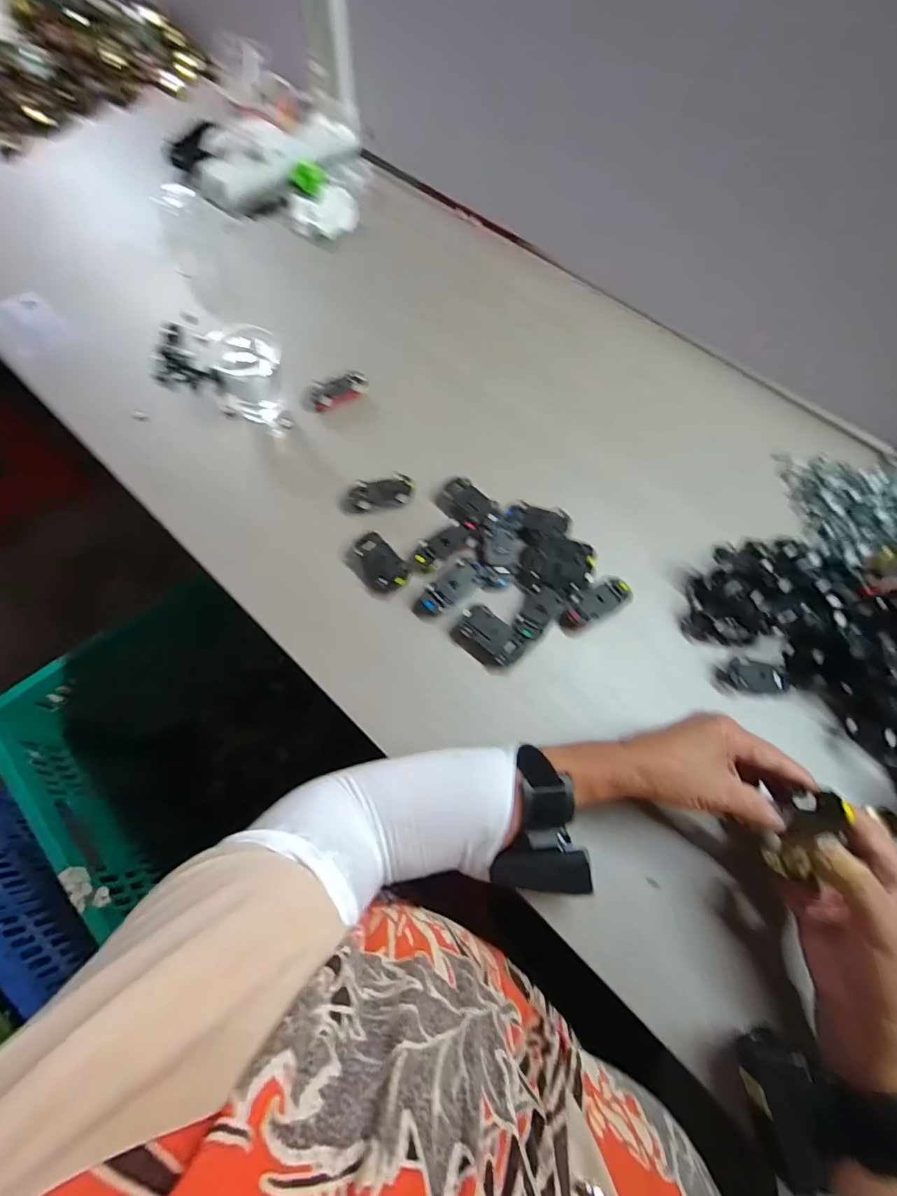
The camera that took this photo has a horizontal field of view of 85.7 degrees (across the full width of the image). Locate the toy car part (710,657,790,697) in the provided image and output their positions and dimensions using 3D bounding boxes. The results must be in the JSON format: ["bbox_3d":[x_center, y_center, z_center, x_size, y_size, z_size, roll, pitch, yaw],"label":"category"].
[{"bbox_3d":[0.277,0.073,0.444,0.064,0.015,0.031,-1,66,-4],"label":"toy car part"}]

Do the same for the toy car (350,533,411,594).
[{"bbox_3d":[-0.064,-0.033,0.456,0.038,0.020,0.060,-33,72,-16],"label":"toy car"}]

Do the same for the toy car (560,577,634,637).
[{"bbox_3d":[0.141,0.006,0.458,0.077,0.022,0.031,-28,70,-15],"label":"toy car"}]

